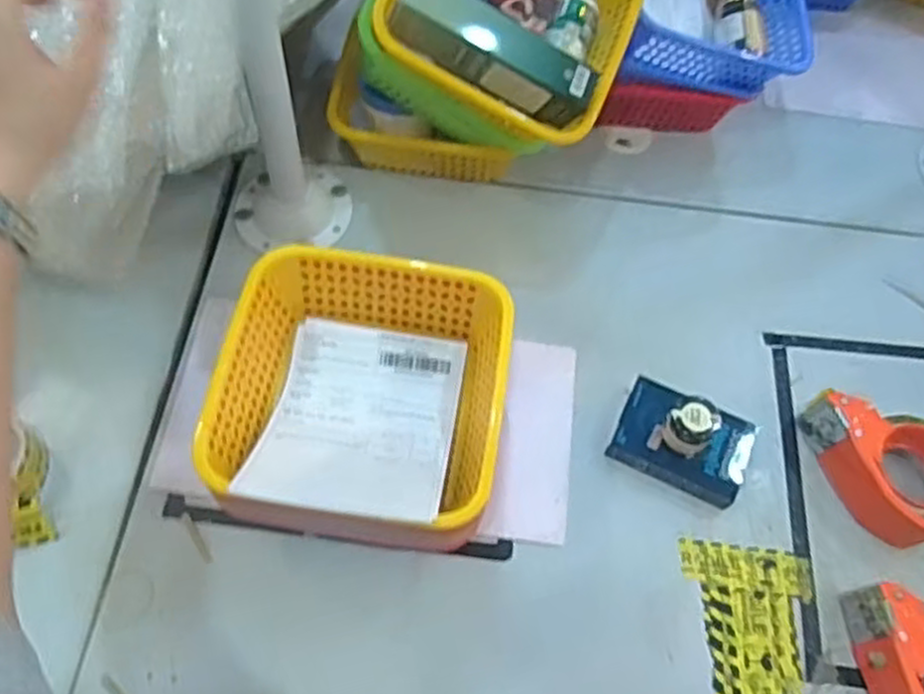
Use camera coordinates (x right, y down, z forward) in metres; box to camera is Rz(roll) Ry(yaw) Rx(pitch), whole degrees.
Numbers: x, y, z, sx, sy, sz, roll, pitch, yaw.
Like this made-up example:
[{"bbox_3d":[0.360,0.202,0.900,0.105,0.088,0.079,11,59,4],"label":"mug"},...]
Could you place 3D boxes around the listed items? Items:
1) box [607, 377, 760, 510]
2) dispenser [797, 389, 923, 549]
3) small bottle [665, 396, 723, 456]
[{"bbox_3d":[0.211,0.092,0.737,0.128,0.036,0.088,24,62,10],"label":"box"},{"bbox_3d":[0.413,0.103,0.730,0.112,0.063,0.148,-17,64,-12],"label":"dispenser"},{"bbox_3d":[0.212,0.069,0.708,0.046,0.050,0.049,1,62,-3],"label":"small bottle"}]

